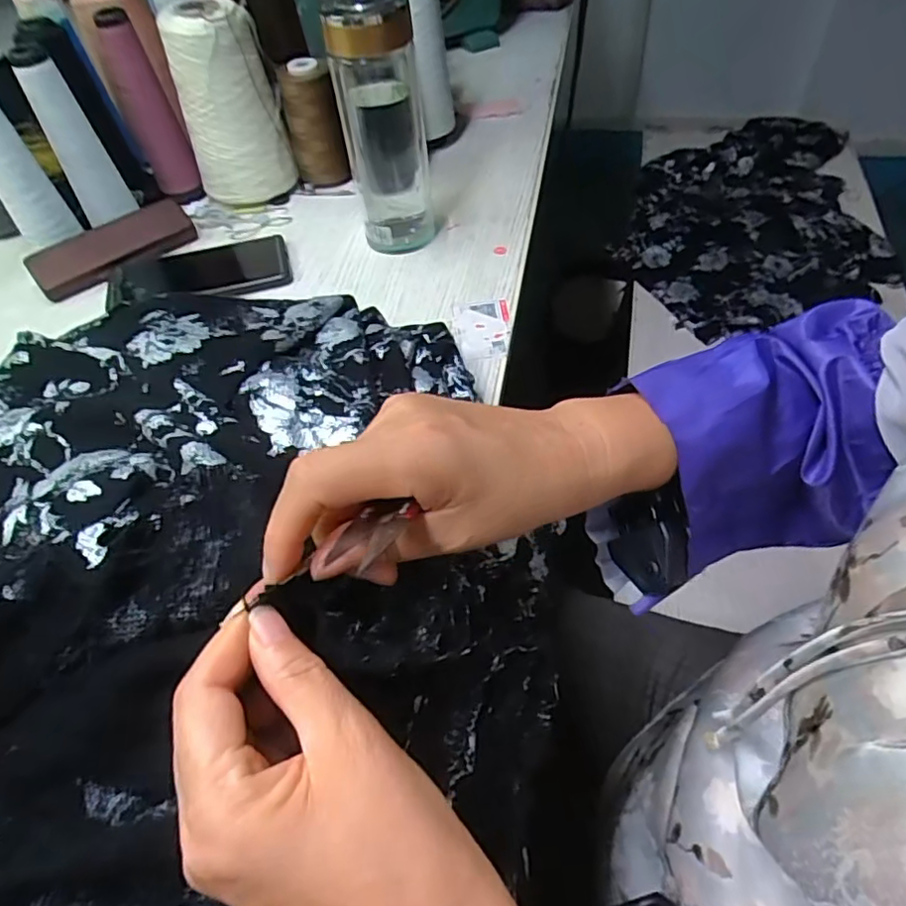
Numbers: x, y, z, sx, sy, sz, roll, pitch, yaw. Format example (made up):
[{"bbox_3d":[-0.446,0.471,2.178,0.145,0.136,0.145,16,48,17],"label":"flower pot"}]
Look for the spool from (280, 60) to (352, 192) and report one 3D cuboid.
[{"bbox_3d":[-0.136,-0.325,0.619,0.056,0.112,0.046,-14,53,-6],"label":"spool"}]

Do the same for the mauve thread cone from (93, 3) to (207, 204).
[{"bbox_3d":[-0.293,-0.331,0.596,0.043,0.165,0.038,-22,54,-12],"label":"mauve thread cone"}]

